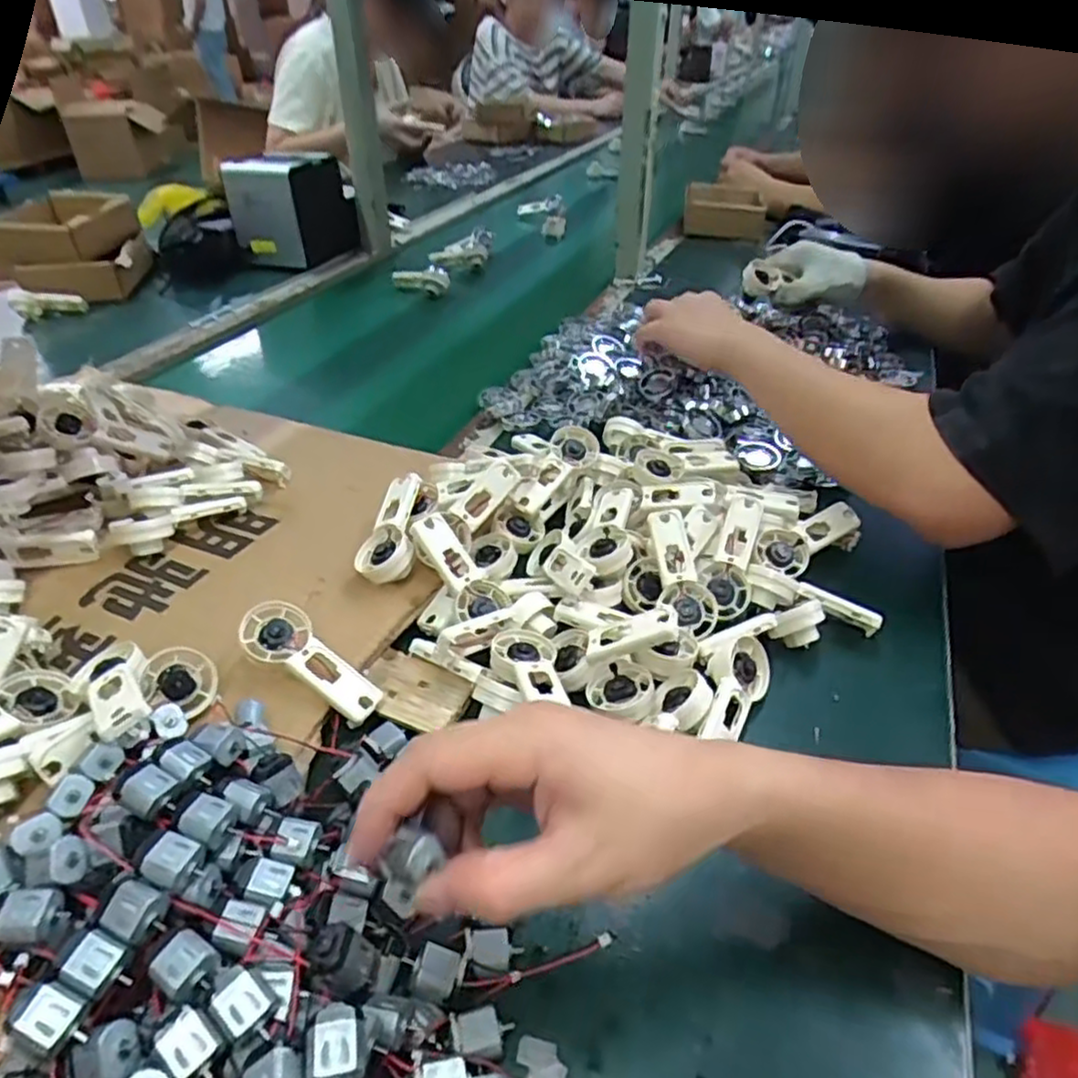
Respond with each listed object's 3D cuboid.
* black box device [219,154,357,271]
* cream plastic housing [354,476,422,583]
[{"bbox_3d":[-0.366,-0.494,1.082,0.125,0.136,0.126,17,40,21],"label":"black box device"},{"bbox_3d":[-0.103,-0.008,0.520,0.038,0.027,0.087,6,51,3],"label":"cream plastic housing"}]

